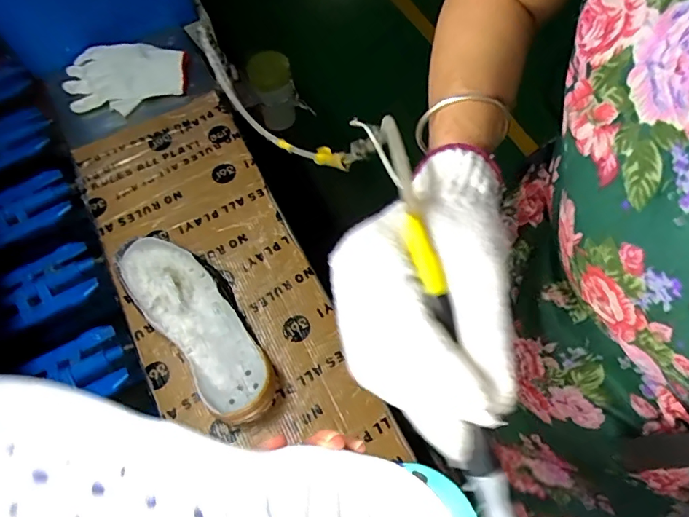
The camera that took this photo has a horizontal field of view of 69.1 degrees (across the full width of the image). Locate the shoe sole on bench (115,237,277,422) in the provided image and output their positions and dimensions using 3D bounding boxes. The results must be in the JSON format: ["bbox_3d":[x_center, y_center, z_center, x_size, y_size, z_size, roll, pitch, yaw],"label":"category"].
[{"bbox_3d":[-0.165,0.078,0.587,0.096,0.057,0.258,-38,66,-16],"label":"shoe sole on bench"}]

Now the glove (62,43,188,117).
[{"bbox_3d":[-0.349,-0.289,0.797,0.197,0.044,0.117,-8,61,-1],"label":"glove"}]

